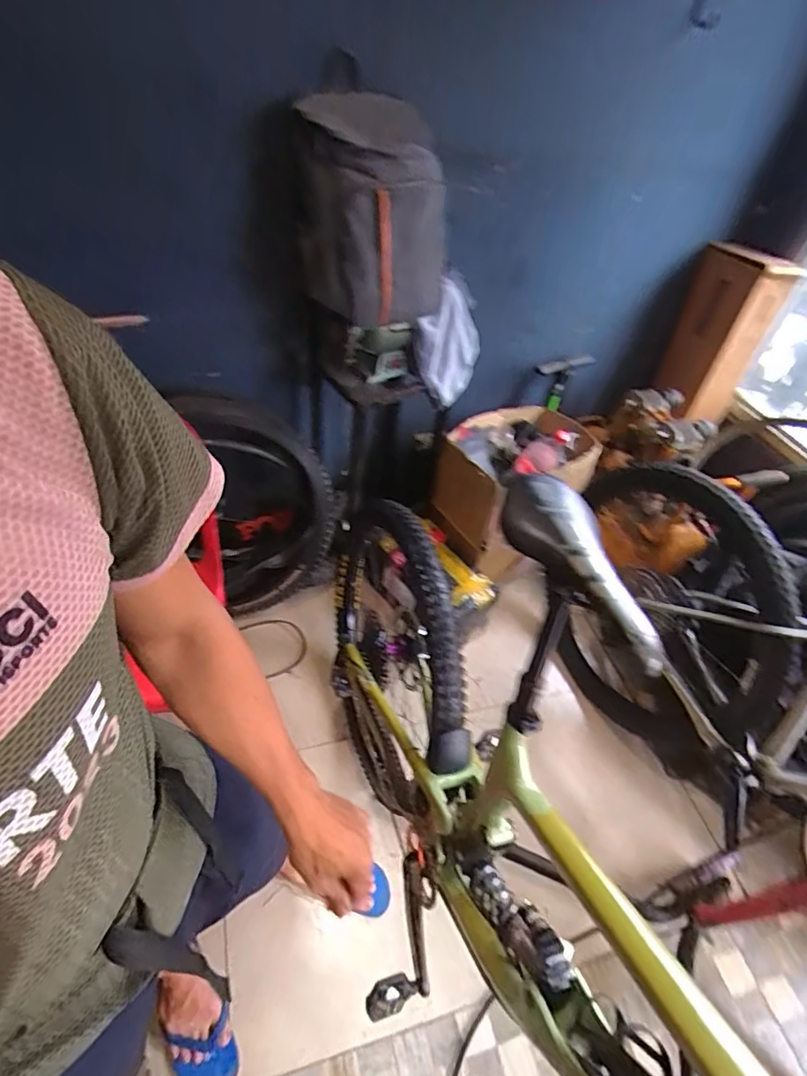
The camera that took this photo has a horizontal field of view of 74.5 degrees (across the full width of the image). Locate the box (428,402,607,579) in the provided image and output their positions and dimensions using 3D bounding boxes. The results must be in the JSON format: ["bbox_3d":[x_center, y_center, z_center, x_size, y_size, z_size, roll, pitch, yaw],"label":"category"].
[{"bbox_3d":[0.332,-0.156,1.714,0.495,0.389,0.341,-30,59,-30],"label":"box"}]

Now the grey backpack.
[{"bbox_3d":[-0.067,-0.592,1.173,0.259,0.549,0.215,24,49,12],"label":"grey backpack"}]

